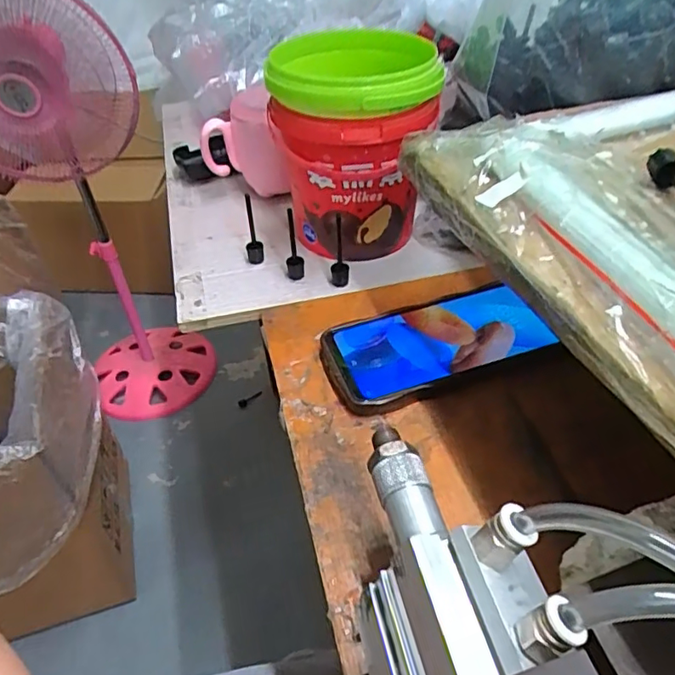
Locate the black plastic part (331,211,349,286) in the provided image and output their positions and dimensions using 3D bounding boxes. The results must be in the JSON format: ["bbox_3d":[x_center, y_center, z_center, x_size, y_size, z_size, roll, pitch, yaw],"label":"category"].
[{"bbox_3d":[0.001,-0.069,0.453,0.014,0.059,0.014,-9,43,-6],"label":"black plastic part"}]

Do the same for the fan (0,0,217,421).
[{"bbox_3d":[-0.522,-0.236,1.149,0.338,0.861,0.354,-23,46,-21],"label":"fan"}]

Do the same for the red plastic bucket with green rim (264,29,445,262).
[{"bbox_3d":[0.012,-0.152,0.471,0.119,0.155,0.115,-2,42,2],"label":"red plastic bucket with green rim"}]

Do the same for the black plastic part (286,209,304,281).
[{"bbox_3d":[-0.036,-0.076,0.463,0.014,0.060,0.017,-6,42,-3],"label":"black plastic part"}]

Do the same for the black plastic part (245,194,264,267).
[{"bbox_3d":[-0.072,-0.092,0.477,0.014,0.061,0.018,-9,43,-6],"label":"black plastic part"}]

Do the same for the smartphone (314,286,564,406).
[{"bbox_3d":[0.068,0.005,0.397,0.149,0.016,0.074,-13,43,-11],"label":"smartphone"}]

